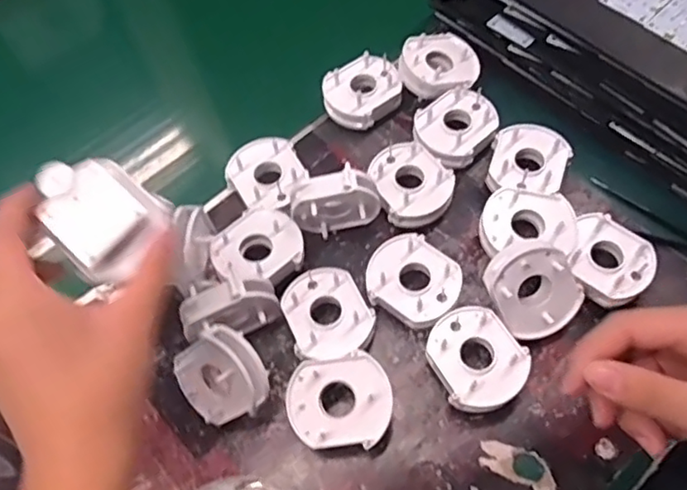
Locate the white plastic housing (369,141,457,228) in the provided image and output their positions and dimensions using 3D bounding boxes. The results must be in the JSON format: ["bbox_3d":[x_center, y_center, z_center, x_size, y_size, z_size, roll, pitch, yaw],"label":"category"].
[{"bbox_3d":[0.058,-0.048,0.501,0.061,0.034,0.070,-26,64,-10],"label":"white plastic housing"}]

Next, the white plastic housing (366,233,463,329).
[{"bbox_3d":[0.053,0.029,0.459,0.068,0.030,0.062,29,68,18],"label":"white plastic housing"}]

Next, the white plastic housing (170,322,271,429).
[{"bbox_3d":[-0.086,0.093,0.422,0.062,0.071,0.023,54,35,3],"label":"white plastic housing"}]

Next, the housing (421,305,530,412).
[{"bbox_3d":[0.095,0.083,0.432,0.061,0.036,0.070,-24,63,-9],"label":"housing"}]

